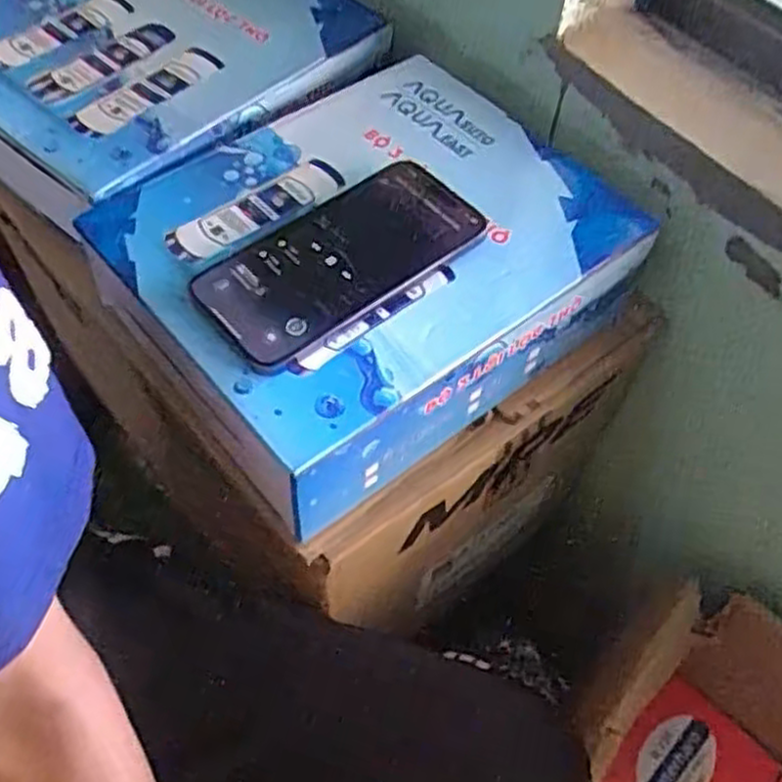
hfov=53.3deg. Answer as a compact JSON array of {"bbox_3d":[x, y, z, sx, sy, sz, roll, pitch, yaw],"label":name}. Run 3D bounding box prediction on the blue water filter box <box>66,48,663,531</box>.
[{"bbox_3d":[-0.017,-0.079,0.479,0.260,0.078,0.223,-34,63,-23],"label":"blue water filter box"}]

